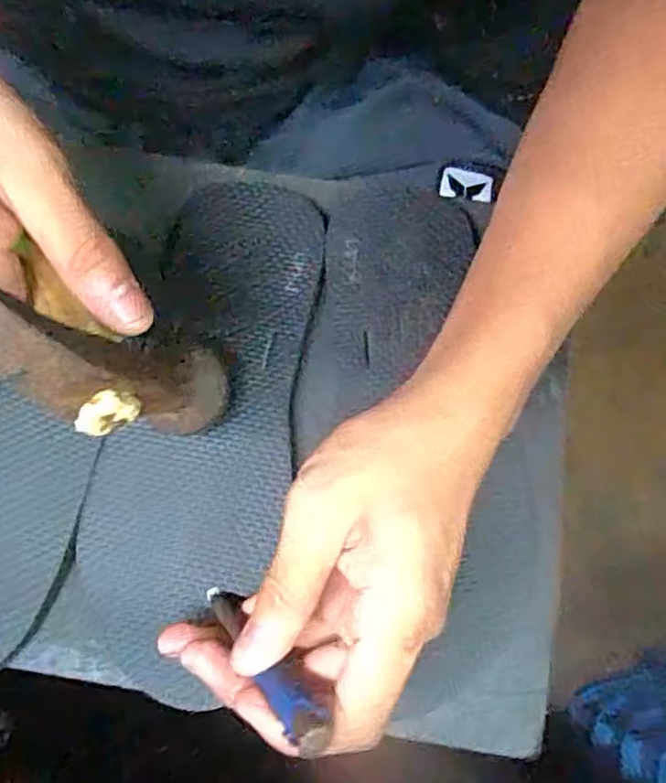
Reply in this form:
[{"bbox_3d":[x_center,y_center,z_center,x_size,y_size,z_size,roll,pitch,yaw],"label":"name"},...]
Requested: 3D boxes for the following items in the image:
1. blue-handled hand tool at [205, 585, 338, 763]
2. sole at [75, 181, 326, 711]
[{"bbox_3d":[-0.028,0.100,0.263,0.014,0.103,0.010,-42,116,-13],"label":"blue-handled hand tool"},{"bbox_3d":[-0.062,0.010,0.332,0.085,0.009,0.246,8,74,6],"label":"sole"}]

